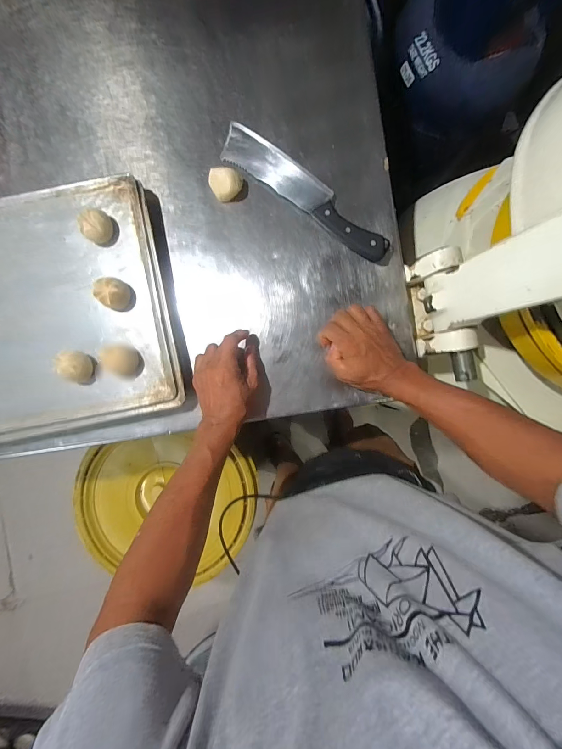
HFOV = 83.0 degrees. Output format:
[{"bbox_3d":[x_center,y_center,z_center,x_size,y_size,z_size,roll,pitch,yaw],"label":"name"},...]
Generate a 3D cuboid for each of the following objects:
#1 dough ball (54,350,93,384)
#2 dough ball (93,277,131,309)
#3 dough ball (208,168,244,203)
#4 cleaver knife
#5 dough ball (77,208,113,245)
[{"bbox_3d":[-0.287,-0.011,0.444,0.034,0.041,0.042,4,92,1],"label":"dough ball"},{"bbox_3d":[-0.233,-0.113,0.443,0.037,0.038,0.039,0,92,1],"label":"dough ball"},{"bbox_3d":[-0.082,-0.283,0.474,0.048,0.031,0.043,-5,91,1],"label":"dough ball"},{"bbox_3d":[0.037,-0.274,0.474,0.297,0.026,0.057,37,92,0],"label":"cleaver knife"},{"bbox_3d":[-0.253,-0.204,0.441,0.038,0.033,0.041,0,92,1],"label":"dough ball"}]

